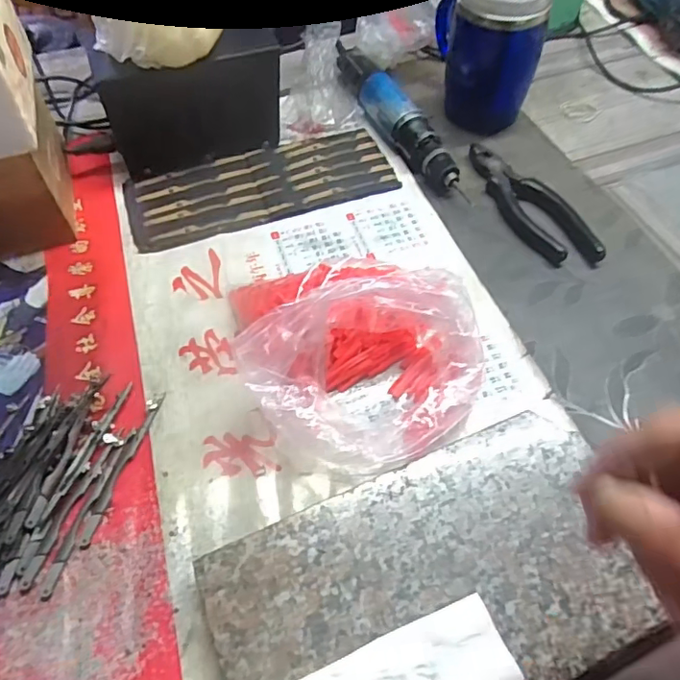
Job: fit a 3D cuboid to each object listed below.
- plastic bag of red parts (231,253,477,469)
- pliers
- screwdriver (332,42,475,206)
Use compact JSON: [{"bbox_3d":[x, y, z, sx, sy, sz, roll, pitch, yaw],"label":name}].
[{"bbox_3d":[0.010,0.009,0.367,0.170,0.066,0.153,-3,55,-2],"label":"plastic bag of red parts"},{"bbox_3d":[0.169,-0.126,0.490,0.048,0.015,0.166,-17,57,-11],"label":"pliers"},{"bbox_3d":[0.051,-0.228,0.546,0.042,0.039,0.243,-21,57,-14],"label":"screwdriver"}]

